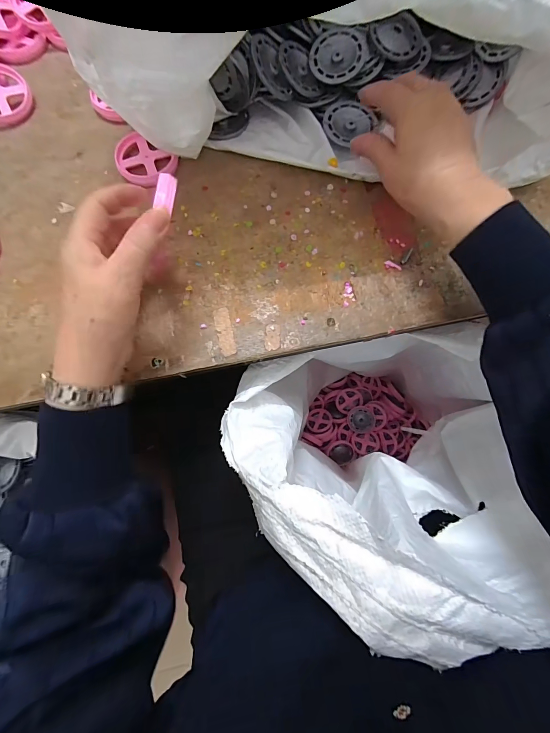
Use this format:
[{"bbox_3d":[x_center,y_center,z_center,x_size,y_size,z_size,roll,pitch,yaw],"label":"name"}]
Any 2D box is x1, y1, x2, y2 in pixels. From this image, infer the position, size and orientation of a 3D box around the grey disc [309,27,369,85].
[{"bbox_3d":[0.067,-0.328,0.346,0.057,0.007,0.052,5,93,8],"label":"grey disc"}]

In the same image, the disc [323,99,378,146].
[{"bbox_3d":[0.078,-0.264,0.351,0.055,0.006,0.047,-36,78,-9],"label":"disc"}]

